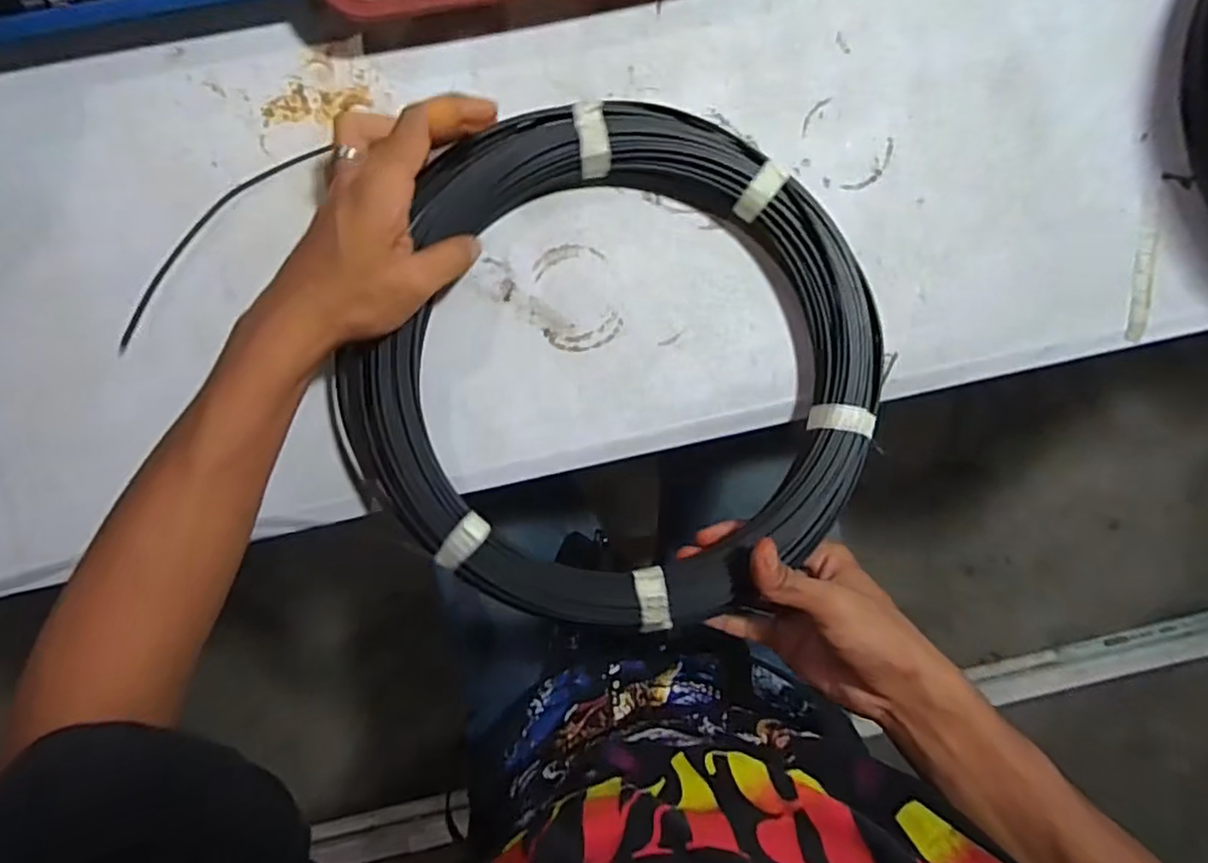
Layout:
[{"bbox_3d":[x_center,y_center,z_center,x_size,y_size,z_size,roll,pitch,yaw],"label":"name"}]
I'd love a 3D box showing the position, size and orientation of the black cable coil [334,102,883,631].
[{"bbox_3d":[0.014,-0.038,0.395,0.290,0.042,0.295,0,91,-4],"label":"black cable coil"}]

